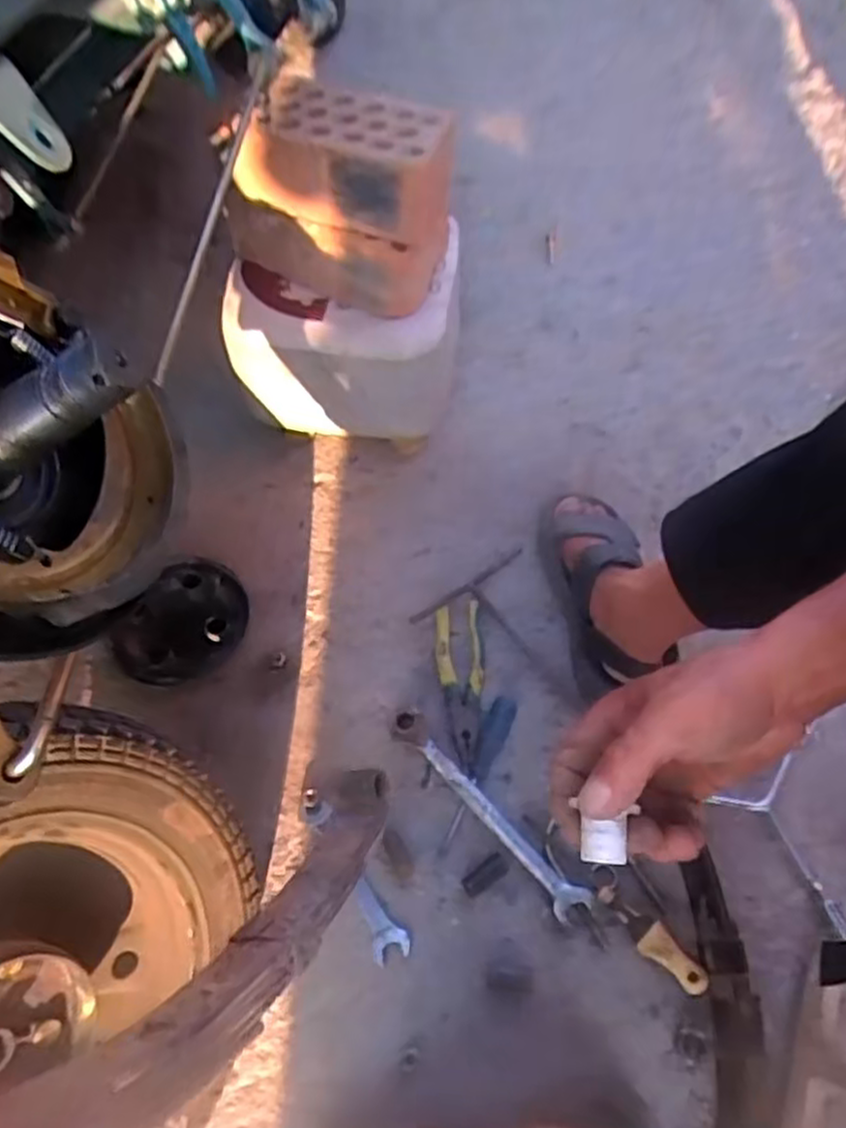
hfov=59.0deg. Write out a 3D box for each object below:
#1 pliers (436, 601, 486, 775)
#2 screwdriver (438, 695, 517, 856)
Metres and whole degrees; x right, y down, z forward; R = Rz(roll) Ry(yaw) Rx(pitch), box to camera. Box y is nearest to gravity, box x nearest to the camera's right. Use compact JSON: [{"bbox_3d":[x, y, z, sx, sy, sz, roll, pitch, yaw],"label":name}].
[{"bbox_3d":[0.046,0.139,0.841,0.052,0.027,0.198,-3,59,-4],"label":"pliers"},{"bbox_3d":[0.062,0.220,0.794,0.030,0.024,0.180,20,60,9],"label":"screwdriver"}]

